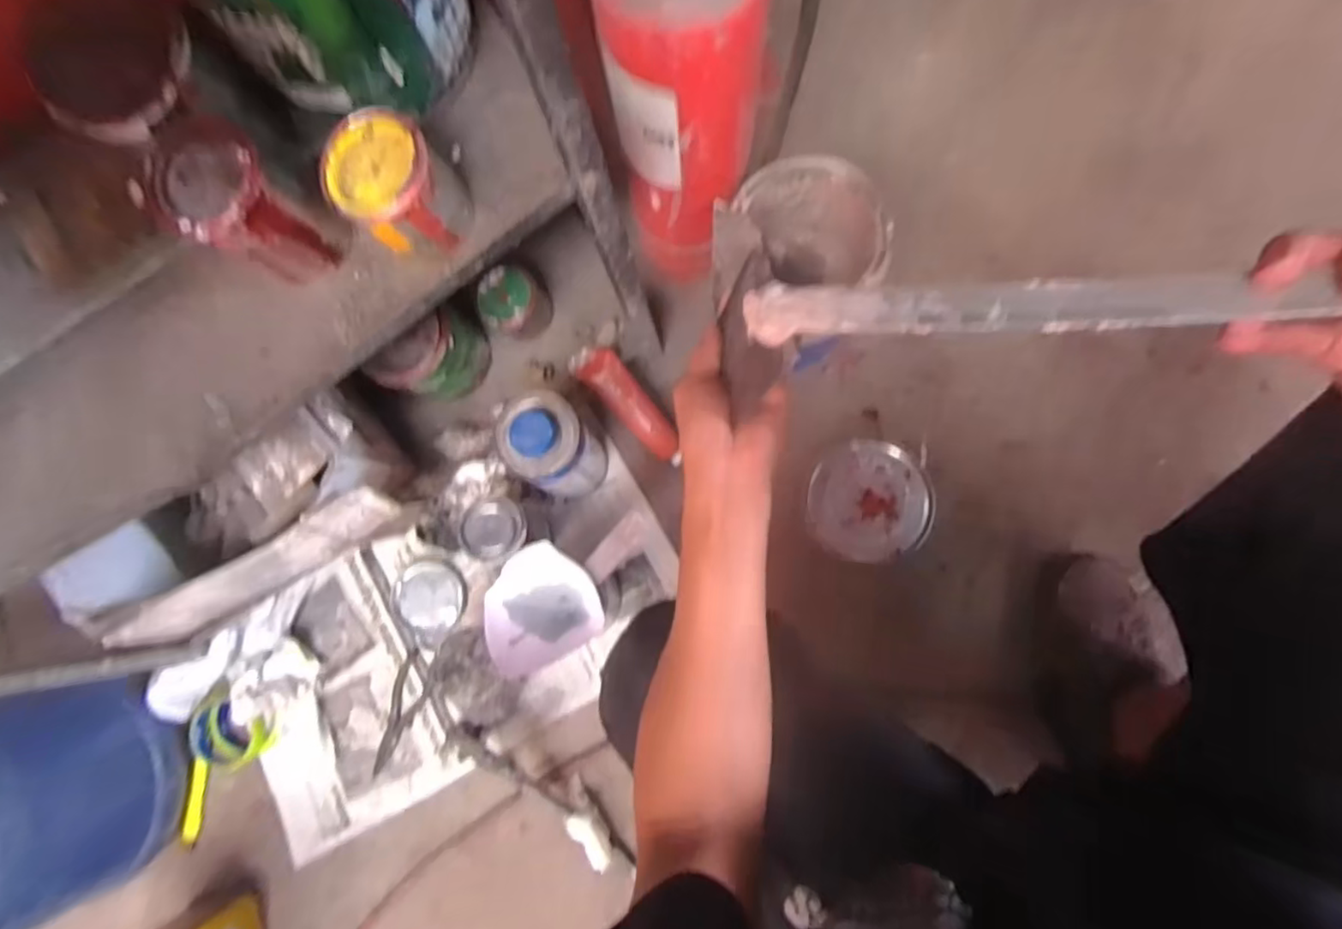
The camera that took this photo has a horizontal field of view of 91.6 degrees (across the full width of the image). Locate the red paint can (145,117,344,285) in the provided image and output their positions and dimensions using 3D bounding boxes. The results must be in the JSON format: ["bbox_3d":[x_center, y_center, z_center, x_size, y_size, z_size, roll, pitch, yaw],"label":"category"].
[{"bbox_3d":[-0.288,-0.172,0.450,0.067,0.100,0.068,-1,83,6],"label":"red paint can"}]

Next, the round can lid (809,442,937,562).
[{"bbox_3d":[0.240,0.042,0.782,0.145,0.015,0.143,-1,83,6],"label":"round can lid"}]

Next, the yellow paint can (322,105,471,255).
[{"bbox_3d":[-0.192,-0.195,0.462,0.072,0.071,0.078,-1,83,6],"label":"yellow paint can"}]

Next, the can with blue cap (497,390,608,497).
[{"bbox_3d":[-0.117,-0.012,0.722,0.086,0.208,0.091,15,84,8],"label":"can with blue cap"}]

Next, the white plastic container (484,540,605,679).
[{"bbox_3d":[-0.130,0.146,0.678,0.117,0.070,0.111,-30,81,1],"label":"white plastic container"}]

